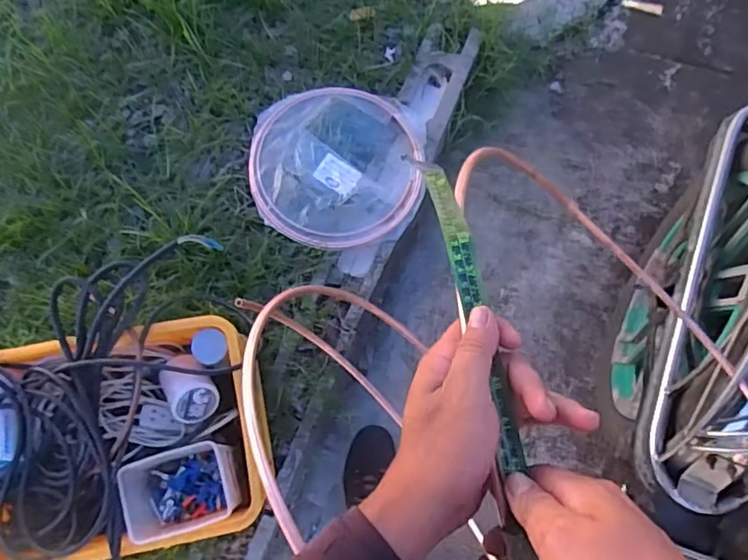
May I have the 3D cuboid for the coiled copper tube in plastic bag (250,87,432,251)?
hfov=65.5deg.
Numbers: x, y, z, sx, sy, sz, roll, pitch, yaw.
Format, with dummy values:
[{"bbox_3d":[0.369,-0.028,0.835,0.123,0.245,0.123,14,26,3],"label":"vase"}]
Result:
[{"bbox_3d":[-0.081,-0.249,1.350,0.402,0.066,0.415,0,77,-7],"label":"coiled copper tube in plastic bag"}]

